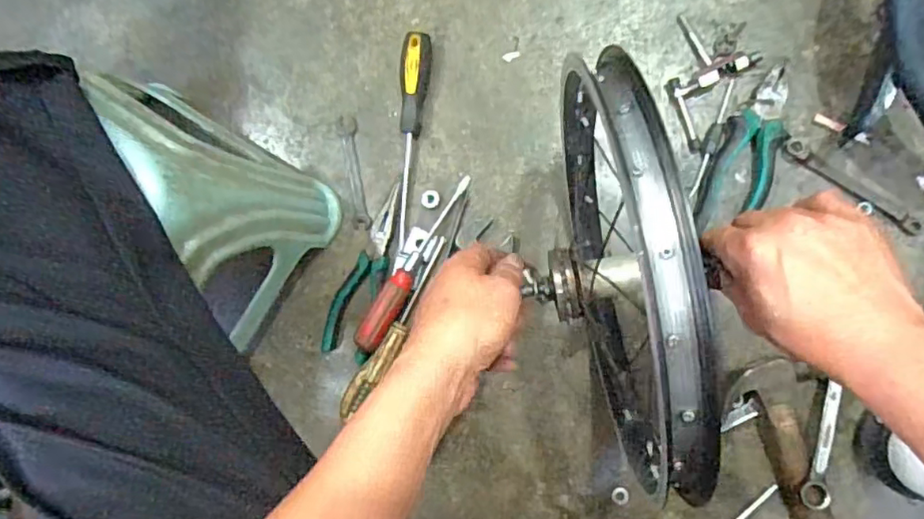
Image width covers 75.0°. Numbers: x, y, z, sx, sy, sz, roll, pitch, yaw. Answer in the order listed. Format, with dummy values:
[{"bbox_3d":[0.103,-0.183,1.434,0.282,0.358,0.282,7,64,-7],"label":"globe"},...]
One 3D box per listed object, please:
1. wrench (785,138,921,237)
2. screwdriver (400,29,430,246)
[{"bbox_3d":[0.368,-0.071,0.565,0.142,0.014,0.022,36,93,9],"label":"wrench"},{"bbox_3d":[-0.053,-0.121,0.612,0.024,0.028,0.214,4,88,9],"label":"screwdriver"}]

